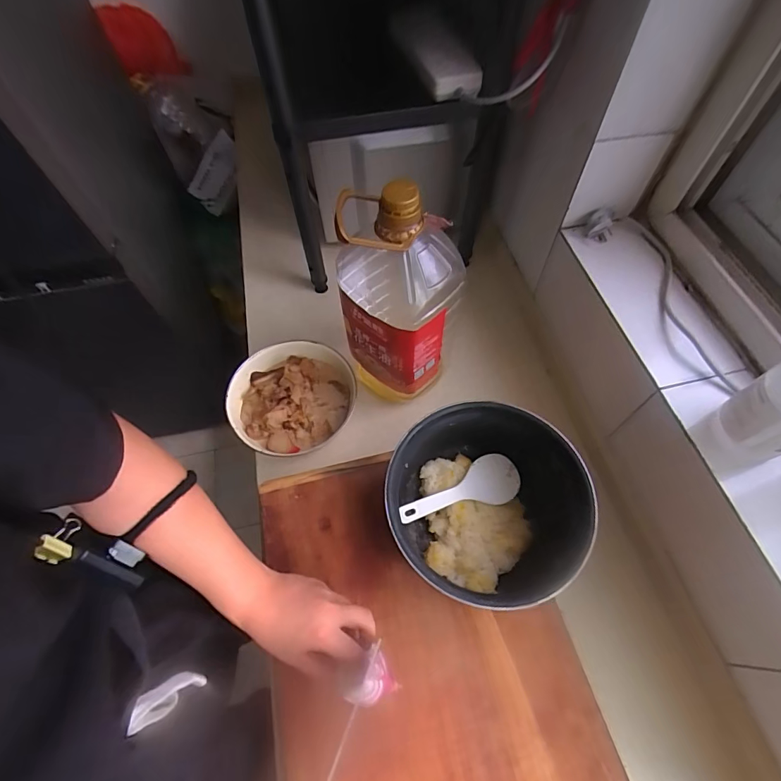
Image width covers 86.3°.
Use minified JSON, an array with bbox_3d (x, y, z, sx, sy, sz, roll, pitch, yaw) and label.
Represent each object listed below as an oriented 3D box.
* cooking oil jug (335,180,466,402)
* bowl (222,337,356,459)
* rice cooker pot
[{"bbox_3d":[0.016,-0.124,0.605,0.146,0.360,0.140,39,68,21],"label":"cooking oil jug"},{"bbox_3d":[-0.155,0.012,0.675,0.199,0.071,0.174,-32,64,-16],"label":"bowl"},{"bbox_3d":[0.115,0.153,0.532,0.226,0.153,0.220,-1,60,1],"label":"rice cooker pot"}]

